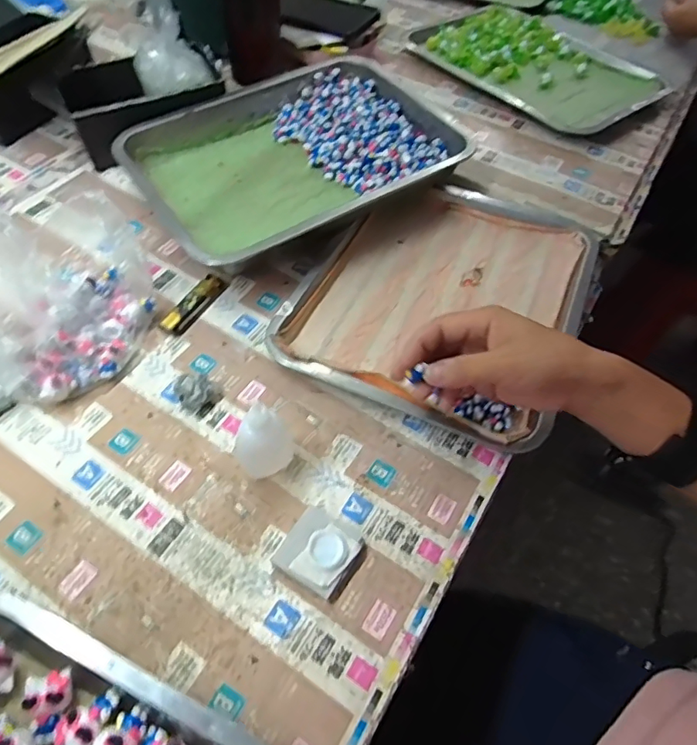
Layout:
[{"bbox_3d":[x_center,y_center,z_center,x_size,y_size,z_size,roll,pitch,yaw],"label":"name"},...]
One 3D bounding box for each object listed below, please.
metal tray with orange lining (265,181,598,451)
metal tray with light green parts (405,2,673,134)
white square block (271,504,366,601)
[{"bbox_3d":[0.097,-0.082,0.533,0.257,0.031,0.302,22,56,13],"label":"metal tray with orange lining"},{"bbox_3d":[0.260,-0.453,0.759,0.221,0.034,0.342,-32,63,-23],"label":"metal tray with light green parts"},{"bbox_3d":[-0.020,0.130,0.384,0.051,0.016,0.053,29,58,17],"label":"white square block"}]

